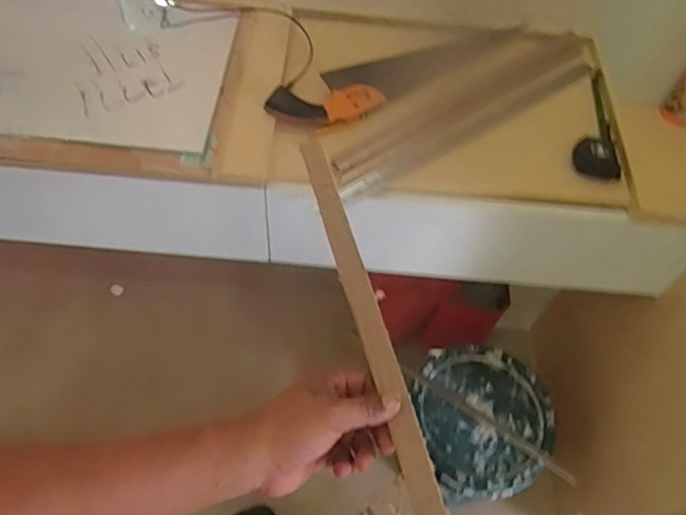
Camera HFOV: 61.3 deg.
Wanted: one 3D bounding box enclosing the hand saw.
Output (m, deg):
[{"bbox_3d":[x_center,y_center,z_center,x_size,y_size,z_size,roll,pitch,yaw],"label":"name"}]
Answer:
[{"bbox_3d":[0.111,-0.329,0.992,0.504,0.029,0.101,-31,65,-22],"label":"hand saw"}]

